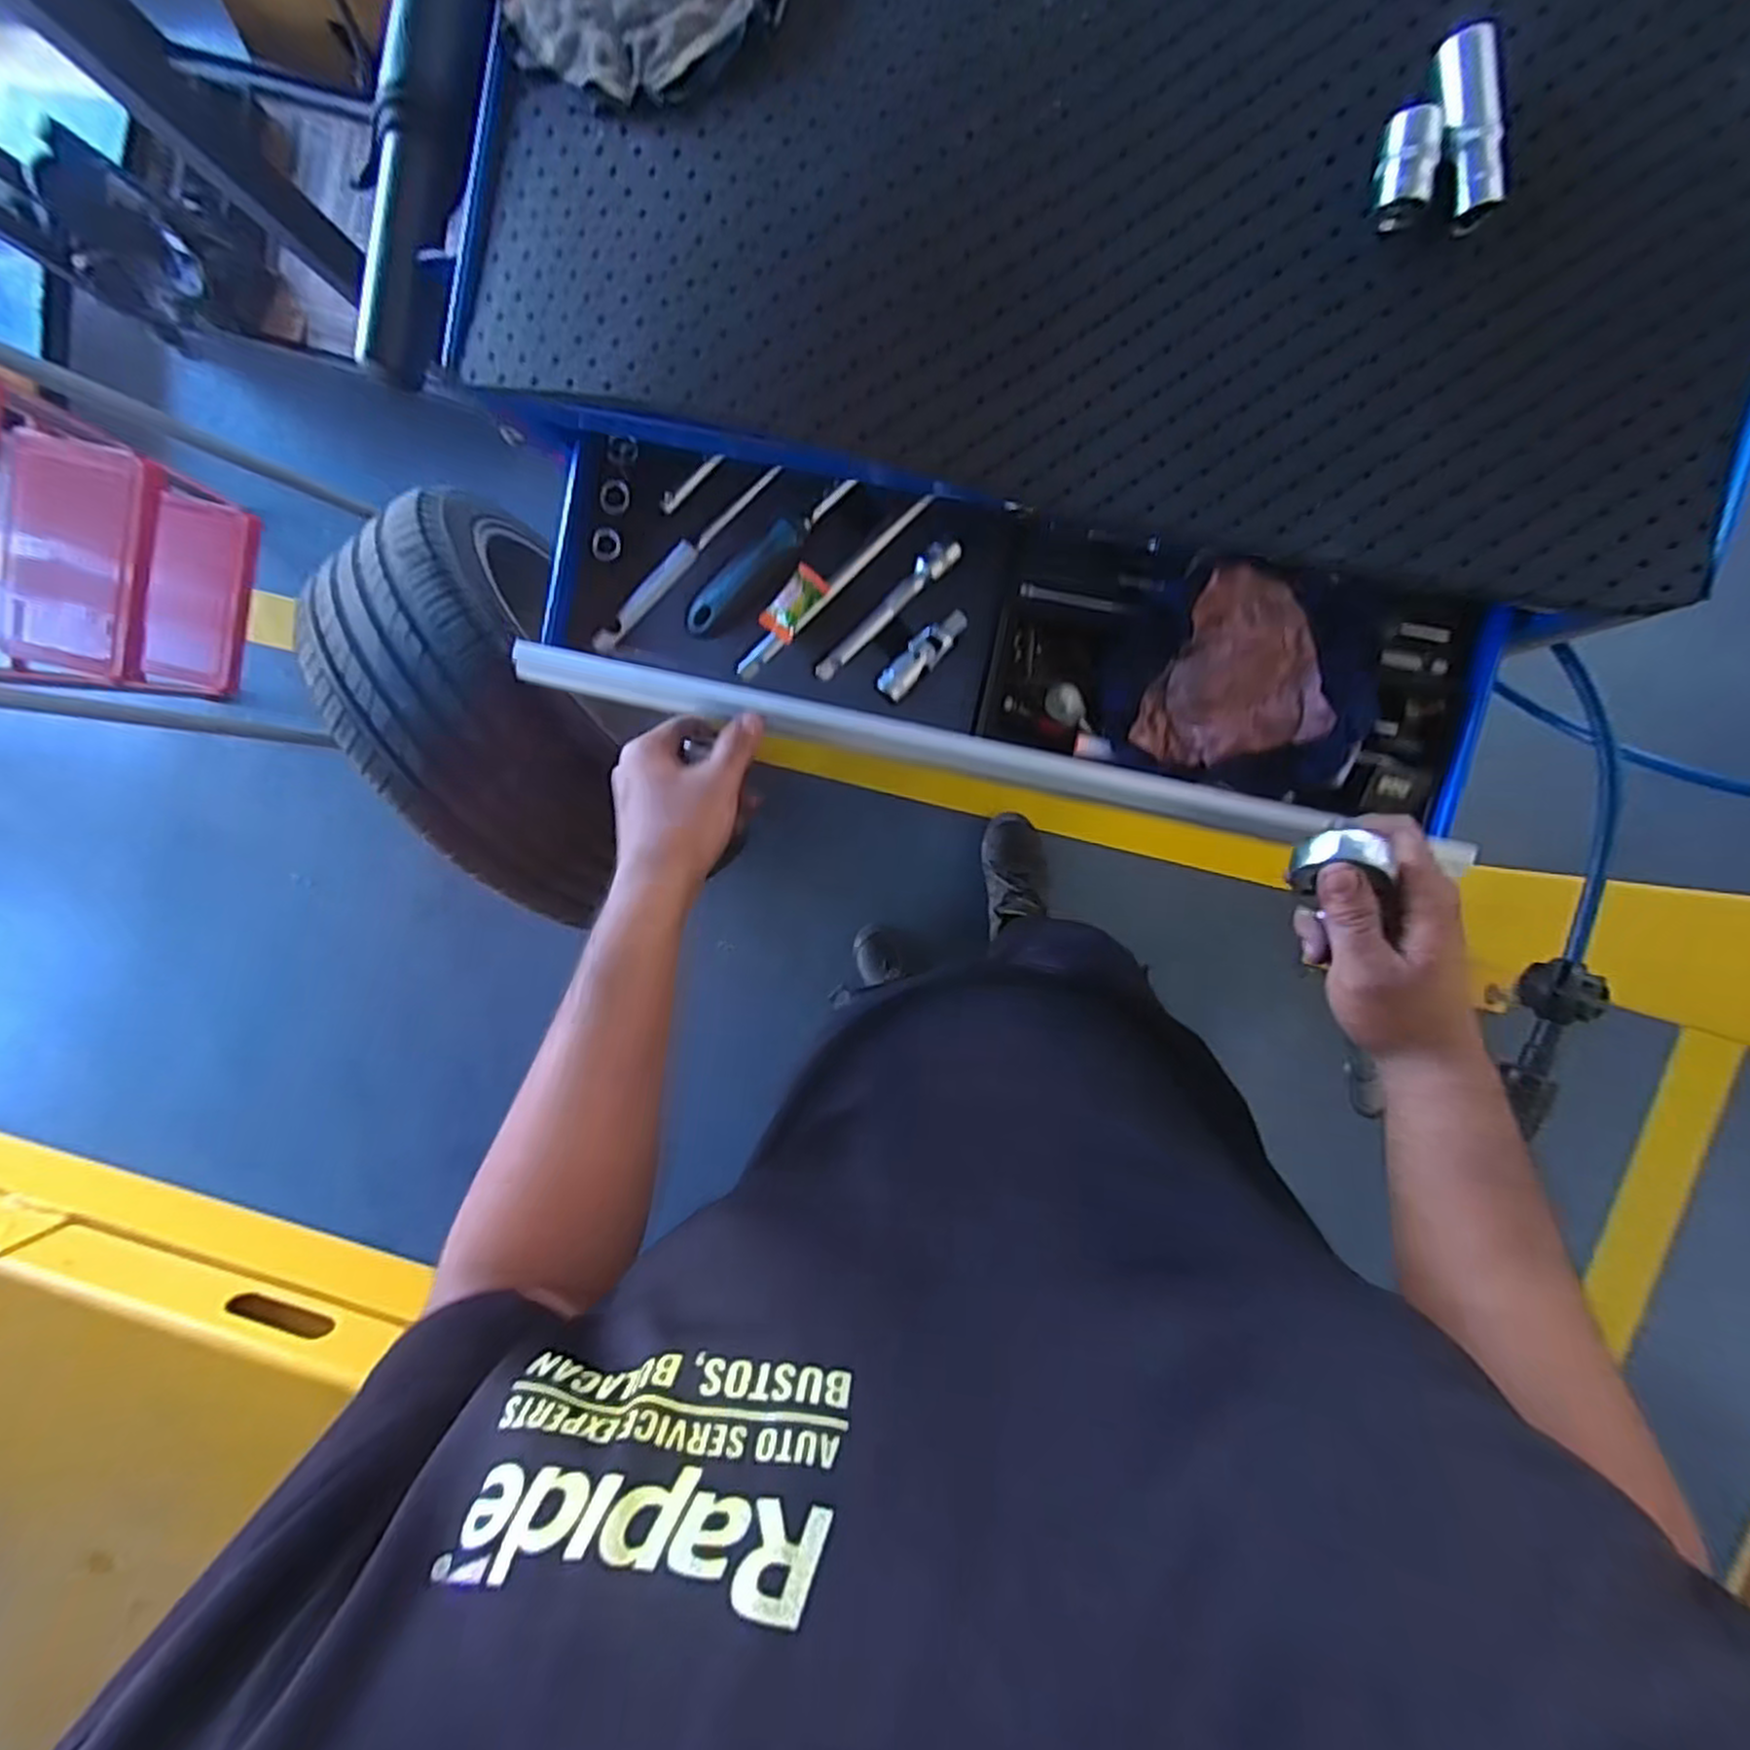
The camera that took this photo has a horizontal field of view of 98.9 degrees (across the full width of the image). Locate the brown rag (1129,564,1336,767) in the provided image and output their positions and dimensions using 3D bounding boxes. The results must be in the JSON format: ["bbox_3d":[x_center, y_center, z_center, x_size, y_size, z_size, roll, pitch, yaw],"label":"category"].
[{"bbox_3d":[0.212,-0.125,0.462,0.104,0.026,0.107,-15,93,7],"label":"brown rag"}]

